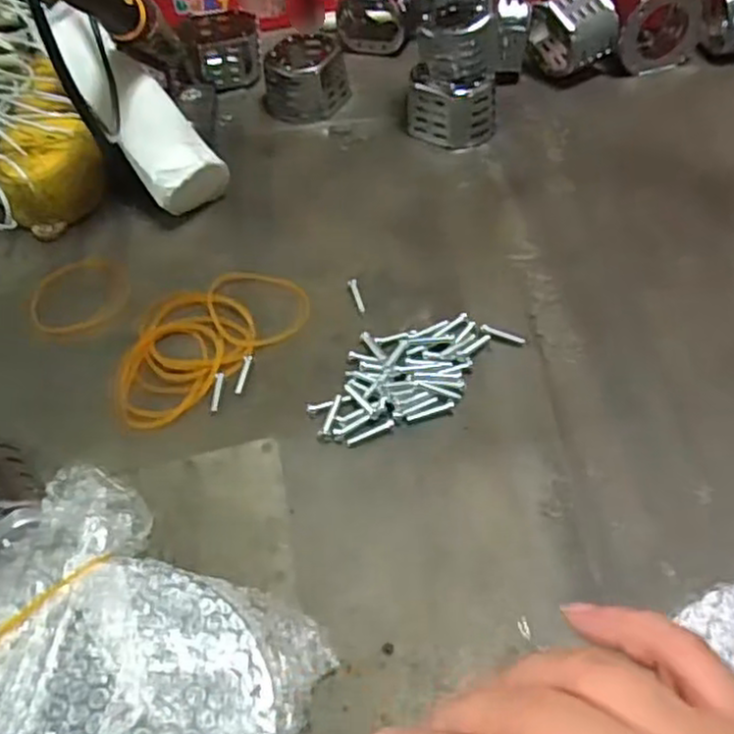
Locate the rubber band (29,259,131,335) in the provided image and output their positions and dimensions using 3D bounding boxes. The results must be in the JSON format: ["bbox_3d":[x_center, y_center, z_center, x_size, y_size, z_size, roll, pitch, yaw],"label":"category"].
[{"bbox_3d":[-0.158,-0.040,0.391,0.052,0.004,0.062,-26,54,-14],"label":"rubber band"}]

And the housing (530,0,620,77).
[{"bbox_3d":[0.136,-0.224,0.473,0.033,0.055,0.052,-31,55,-18],"label":"housing"}]

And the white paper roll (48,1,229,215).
[{"bbox_3d":[-0.141,-0.156,0.420,0.044,0.040,0.146,-36,82,-21],"label":"white paper roll"}]

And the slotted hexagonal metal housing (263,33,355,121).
[{"bbox_3d":[-0.042,-0.206,0.499,0.058,0.029,0.063,-10,51,-2],"label":"slotted hexagonal metal housing"}]

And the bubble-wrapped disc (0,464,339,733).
[{"bbox_3d":[-0.095,0.111,0.242,0.130,0.038,0.126,-3,51,3],"label":"bubble-wrapped disc"}]

